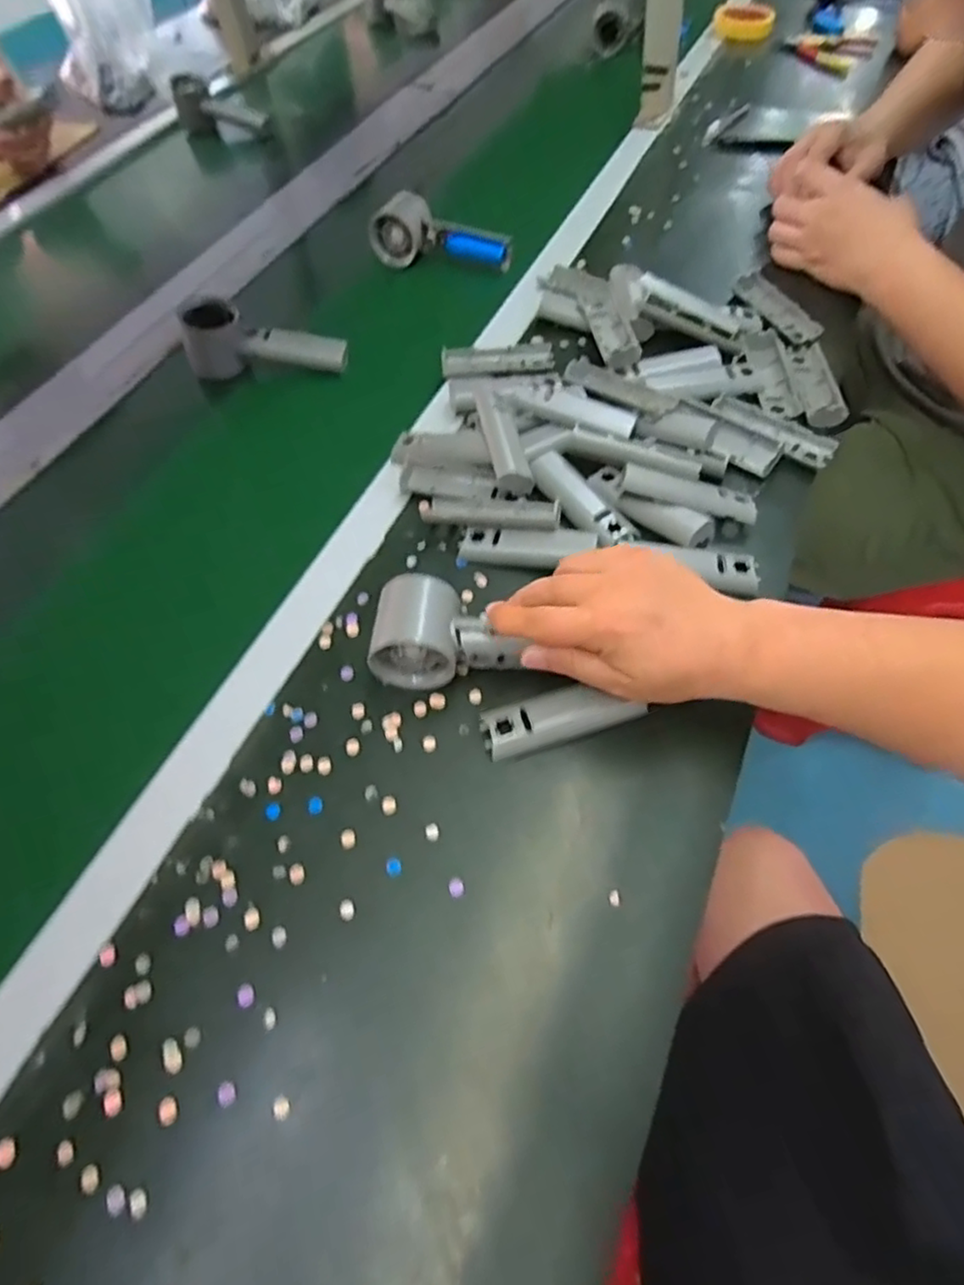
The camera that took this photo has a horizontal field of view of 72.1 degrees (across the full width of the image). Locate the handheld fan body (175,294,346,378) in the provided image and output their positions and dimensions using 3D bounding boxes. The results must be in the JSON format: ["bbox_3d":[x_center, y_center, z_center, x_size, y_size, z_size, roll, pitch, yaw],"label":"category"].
[{"bbox_3d":[-0.214,-0.303,0.653,0.152,0.057,0.055,-4,57,1],"label":"handheld fan body"}]

